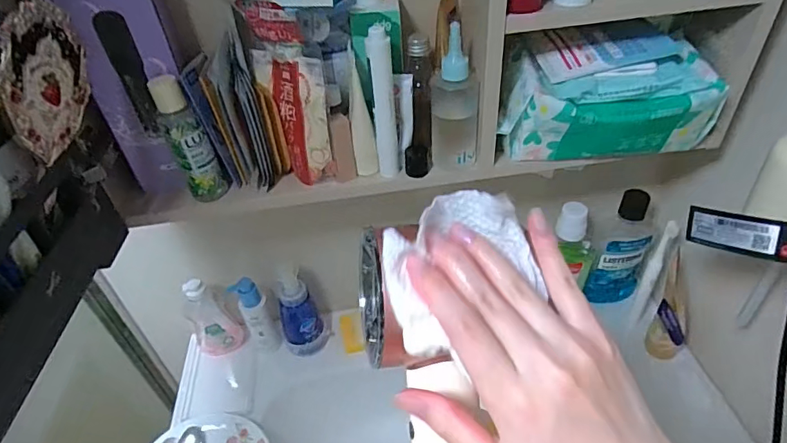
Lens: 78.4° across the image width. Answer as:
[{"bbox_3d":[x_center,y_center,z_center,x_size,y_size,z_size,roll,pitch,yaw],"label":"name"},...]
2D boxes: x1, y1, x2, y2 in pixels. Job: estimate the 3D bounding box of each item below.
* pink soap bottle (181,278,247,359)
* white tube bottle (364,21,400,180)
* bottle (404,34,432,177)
[{"bbox_3d":[-0.285,0.152,0.755,0.073,0.156,0.034,-24,44,-20],"label":"pink soap bottle"},{"bbox_3d":[-0.009,-0.115,0.486,0.019,0.156,0.016,6,42,13],"label":"white tube bottle"},{"bbox_3d":[0.028,-0.122,0.520,0.028,0.147,0.022,2,17,9],"label":"bottle"}]

